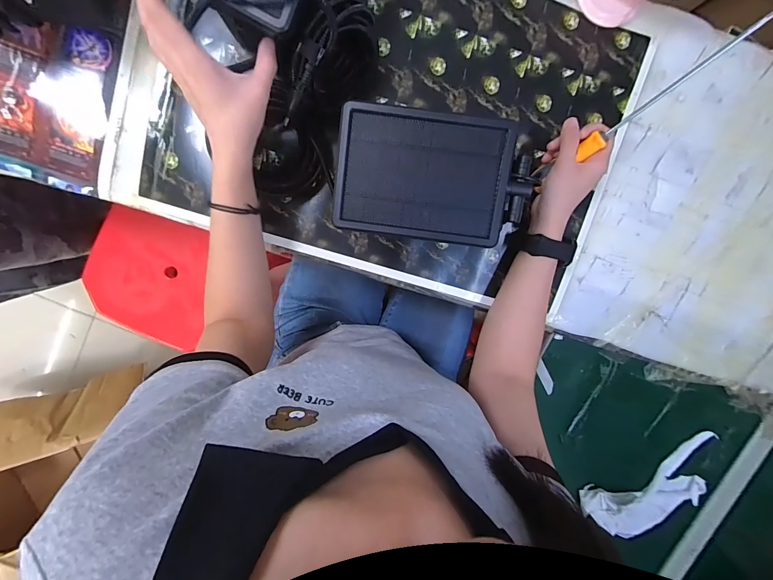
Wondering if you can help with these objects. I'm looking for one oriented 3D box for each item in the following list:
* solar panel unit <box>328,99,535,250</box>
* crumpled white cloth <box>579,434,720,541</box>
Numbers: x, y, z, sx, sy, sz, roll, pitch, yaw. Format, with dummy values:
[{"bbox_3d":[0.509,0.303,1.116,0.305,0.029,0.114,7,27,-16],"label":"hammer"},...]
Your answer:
[{"bbox_3d":[0.044,-0.109,0.327,0.180,0.025,0.117,7,97,-7],"label":"solar panel unit"},{"bbox_3d":[0.434,0.325,0.552,0.222,0.026,0.101,-27,100,-2],"label":"crumpled white cloth"}]

